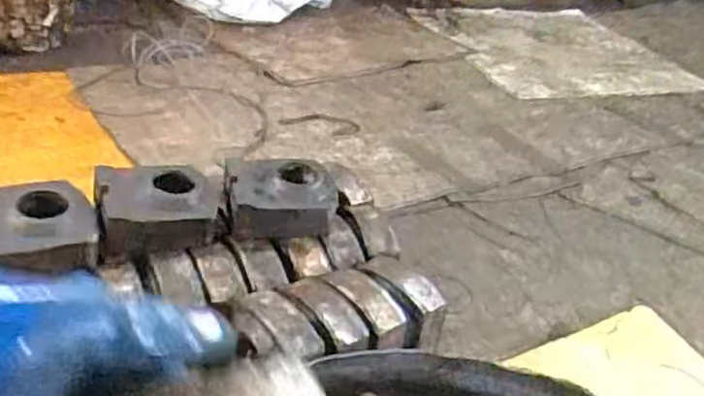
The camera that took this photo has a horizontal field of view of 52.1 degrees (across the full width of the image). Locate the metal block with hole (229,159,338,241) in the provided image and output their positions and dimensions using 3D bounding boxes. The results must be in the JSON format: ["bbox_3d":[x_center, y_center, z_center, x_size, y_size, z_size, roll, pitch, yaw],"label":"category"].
[{"bbox_3d":[-0.129,0.000,1.296,0.192,0.085,0.150,-2,33,-17],"label":"metal block with hole"}]

